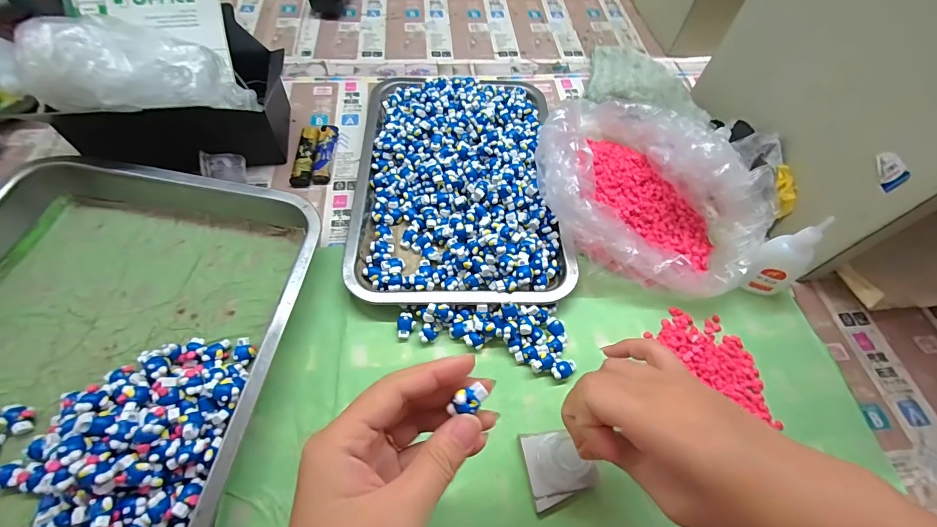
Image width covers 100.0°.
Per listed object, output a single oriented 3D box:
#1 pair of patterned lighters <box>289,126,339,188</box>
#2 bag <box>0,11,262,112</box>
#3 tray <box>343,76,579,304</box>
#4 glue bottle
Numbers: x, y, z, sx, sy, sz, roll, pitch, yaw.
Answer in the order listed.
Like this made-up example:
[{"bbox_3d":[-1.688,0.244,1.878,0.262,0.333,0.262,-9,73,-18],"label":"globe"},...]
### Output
[{"bbox_3d":[-0.169,-0.121,0.437,0.039,0.013,0.084,0,58,-4],"label":"pair of patterned lighters"},{"bbox_3d":[-0.293,-0.173,0.354,0.179,0.066,0.079,-5,58,-25],"label":"bag"},{"bbox_3d":[-0.012,-0.099,0.413,0.206,0.040,0.300,-1,59,-4],"label":"tray"},{"bbox_3d":[0.275,-0.003,0.343,0.030,0.087,0.037,-25,63,-17],"label":"glue bottle"}]

